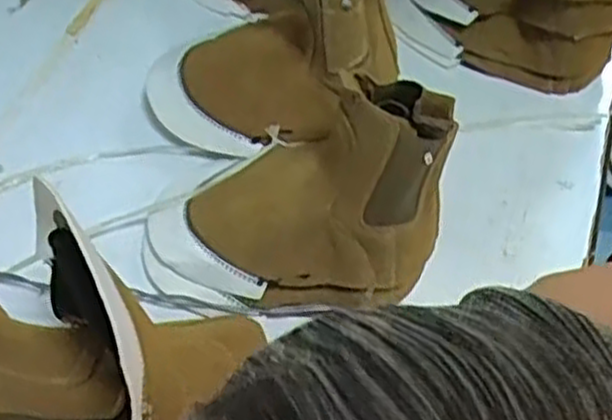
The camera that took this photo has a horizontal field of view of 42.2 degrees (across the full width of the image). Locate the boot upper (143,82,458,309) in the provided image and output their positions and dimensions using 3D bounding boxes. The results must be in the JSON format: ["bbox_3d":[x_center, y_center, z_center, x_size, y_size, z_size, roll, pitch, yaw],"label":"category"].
[{"bbox_3d":[-0.013,-0.024,0.639,0.238,0.144,0.154,4,53,2],"label":"boot upper"}]

